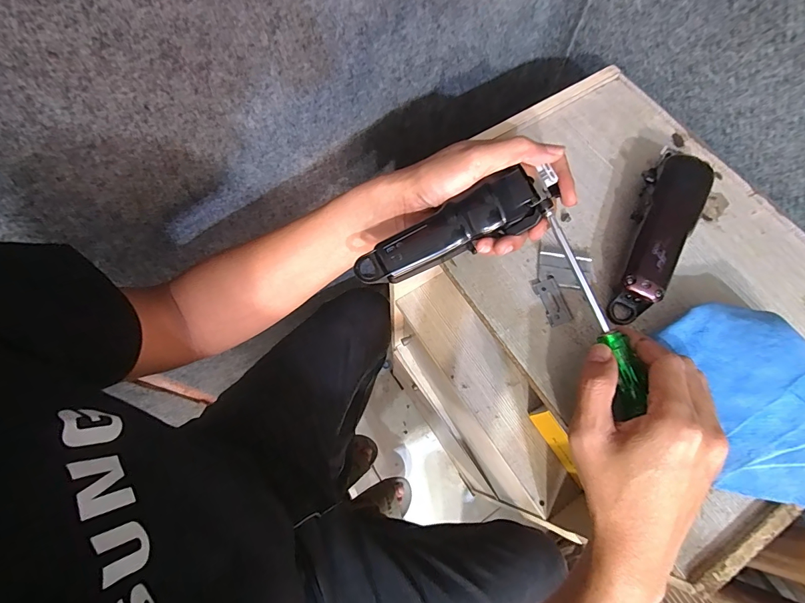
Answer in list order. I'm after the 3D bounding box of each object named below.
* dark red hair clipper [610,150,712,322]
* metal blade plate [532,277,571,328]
[{"bbox_3d":[0.222,-0.062,0.355,0.048,0.048,0.167,28,69,9],"label":"dark red hair clipper"},{"bbox_3d":[0.132,0.001,0.353,0.020,0.004,0.041,-18,76,-6],"label":"metal blade plate"}]

